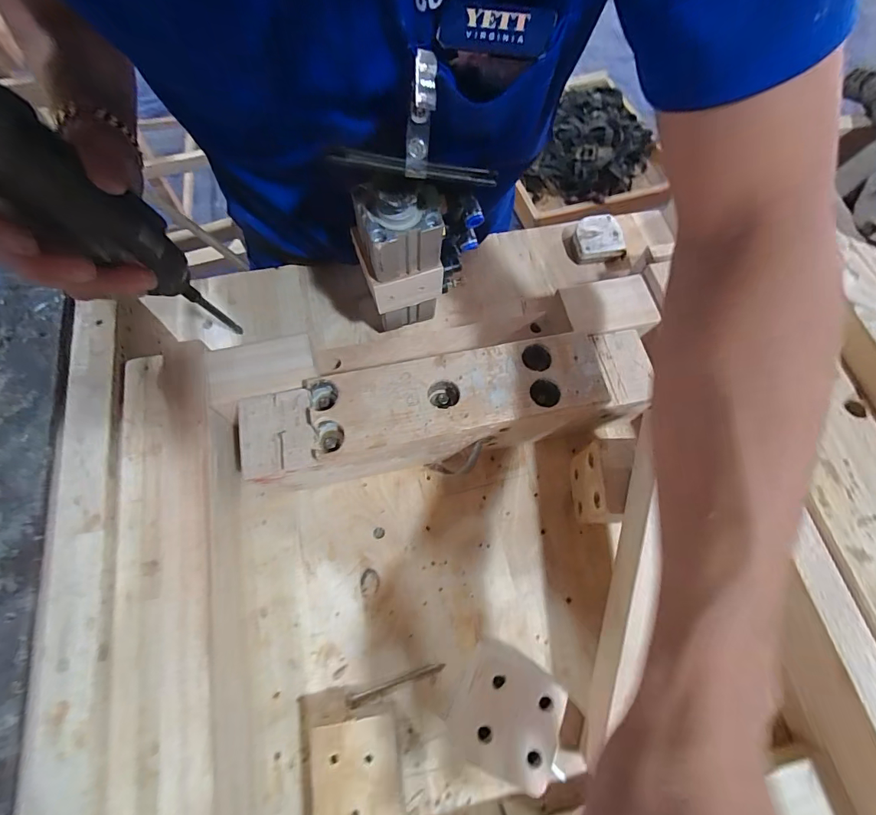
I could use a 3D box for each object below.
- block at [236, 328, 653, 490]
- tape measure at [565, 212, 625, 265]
[{"bbox_3d":[0.001,0.006,0.363,0.309,0.087,0.072,-10,69,-7],"label":"block"},{"bbox_3d":[0.176,-0.188,0.481,0.056,0.027,0.048,-10,69,-6],"label":"tape measure"}]

